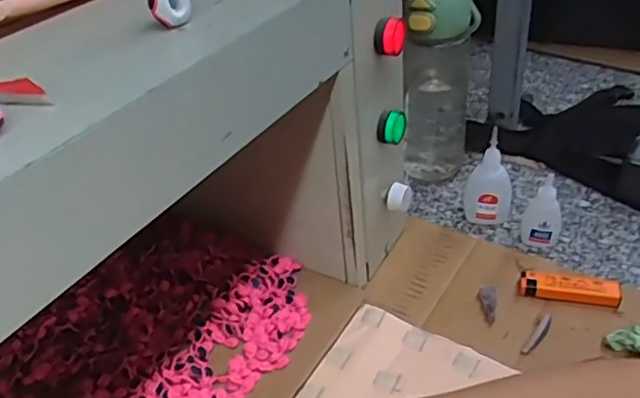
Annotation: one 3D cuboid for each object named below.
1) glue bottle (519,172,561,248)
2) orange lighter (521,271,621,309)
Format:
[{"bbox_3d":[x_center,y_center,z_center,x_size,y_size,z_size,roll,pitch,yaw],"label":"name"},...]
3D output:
[{"bbox_3d":[0.206,0.013,0.578,0.036,0.071,0.021,11,39,19],"label":"glue bottle"},{"bbox_3d":[0.212,0.077,0.532,0.079,0.018,0.020,8,38,16],"label":"orange lighter"}]

